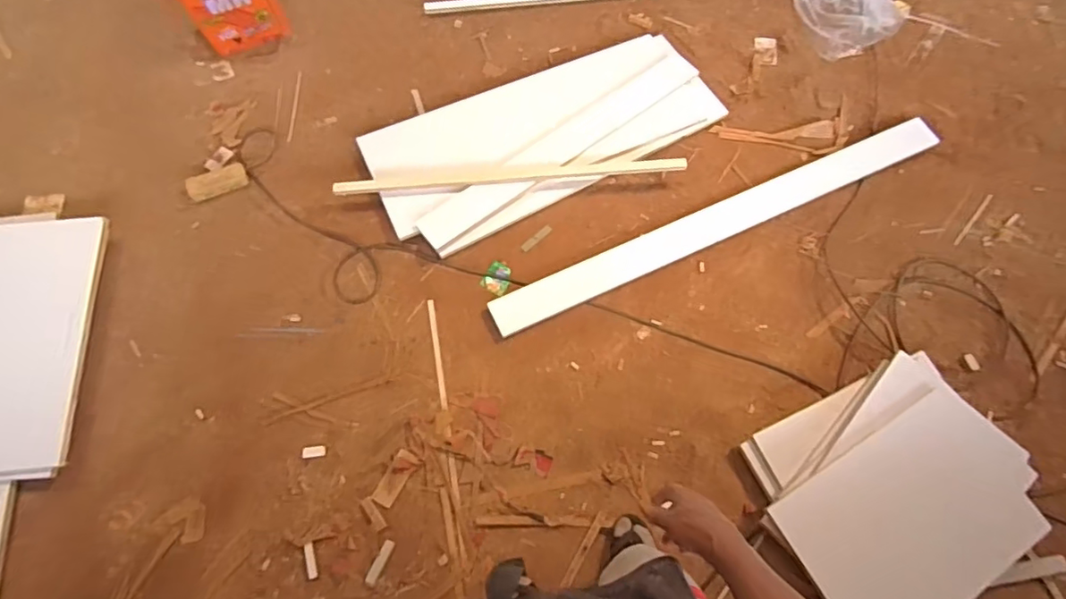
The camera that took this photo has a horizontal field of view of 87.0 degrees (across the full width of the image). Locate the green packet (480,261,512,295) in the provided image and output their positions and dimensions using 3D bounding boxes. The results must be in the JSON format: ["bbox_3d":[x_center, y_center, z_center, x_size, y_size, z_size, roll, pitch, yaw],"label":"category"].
[{"bbox_3d":[-0.097,-0.057,1.520,0.068,0.011,0.087,25,72,6],"label":"green packet"}]

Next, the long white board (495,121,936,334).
[{"bbox_3d":[0.536,-0.220,1.577,1.391,0.034,0.125,-24,73,-10],"label":"long white board"}]

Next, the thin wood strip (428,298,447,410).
[{"bbox_3d":[-0.246,0.138,1.441,0.016,0.005,0.292,-9,71,-5],"label":"thin wood strip"}]

